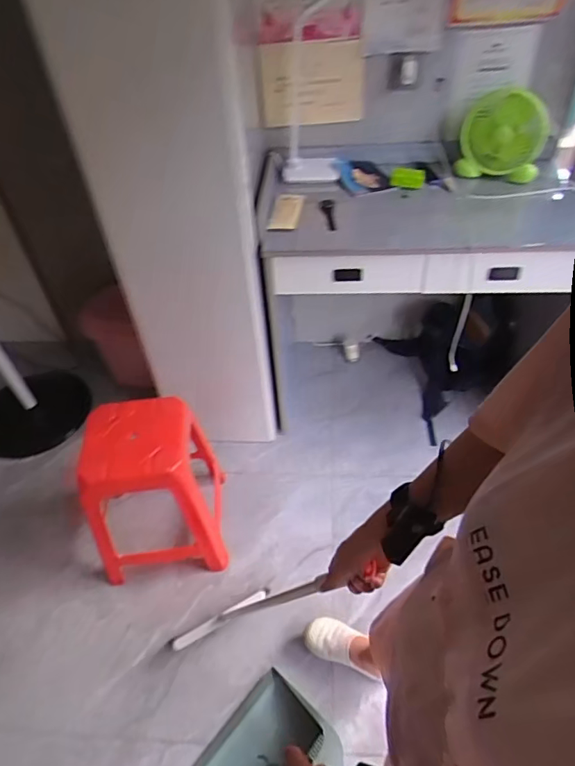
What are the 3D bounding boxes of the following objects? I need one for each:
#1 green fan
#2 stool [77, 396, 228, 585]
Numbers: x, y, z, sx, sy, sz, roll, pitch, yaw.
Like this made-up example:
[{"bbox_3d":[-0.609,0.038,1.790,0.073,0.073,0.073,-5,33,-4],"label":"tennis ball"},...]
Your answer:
[{"bbox_3d":[0.565,-0.648,1.318,0.207,0.191,0.085,14,50,18],"label":"green fan"},{"bbox_3d":[-0.355,0.283,1.358,0.287,0.407,0.315,-7,44,-1],"label":"stool"}]

